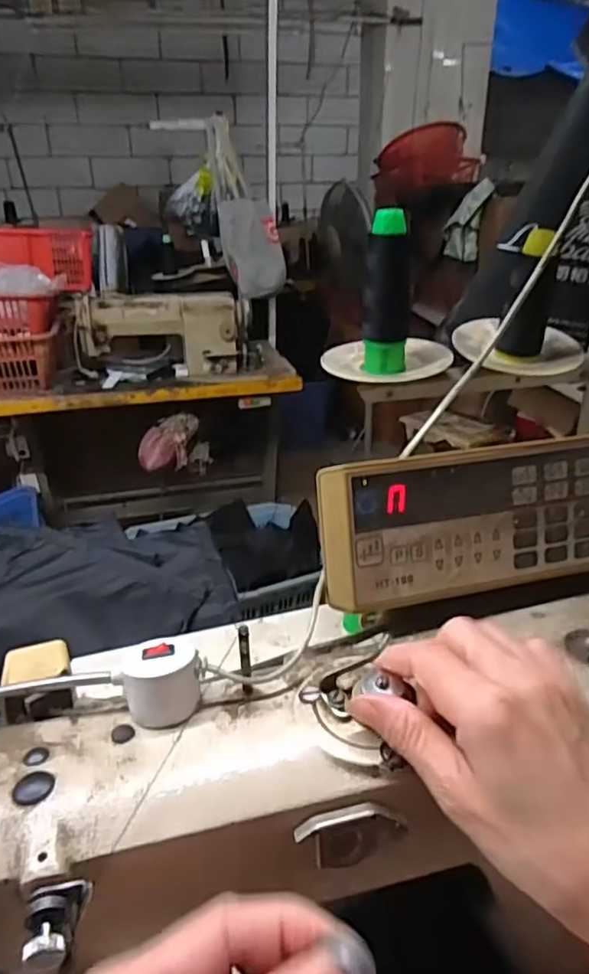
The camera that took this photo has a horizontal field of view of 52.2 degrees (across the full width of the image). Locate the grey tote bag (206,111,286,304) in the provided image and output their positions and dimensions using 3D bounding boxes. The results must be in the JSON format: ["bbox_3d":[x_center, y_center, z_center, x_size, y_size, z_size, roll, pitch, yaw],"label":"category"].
[{"bbox_3d":[-0.142,-0.808,1.747,0.178,0.501,0.115,-20,8,-33],"label":"grey tote bag"}]

